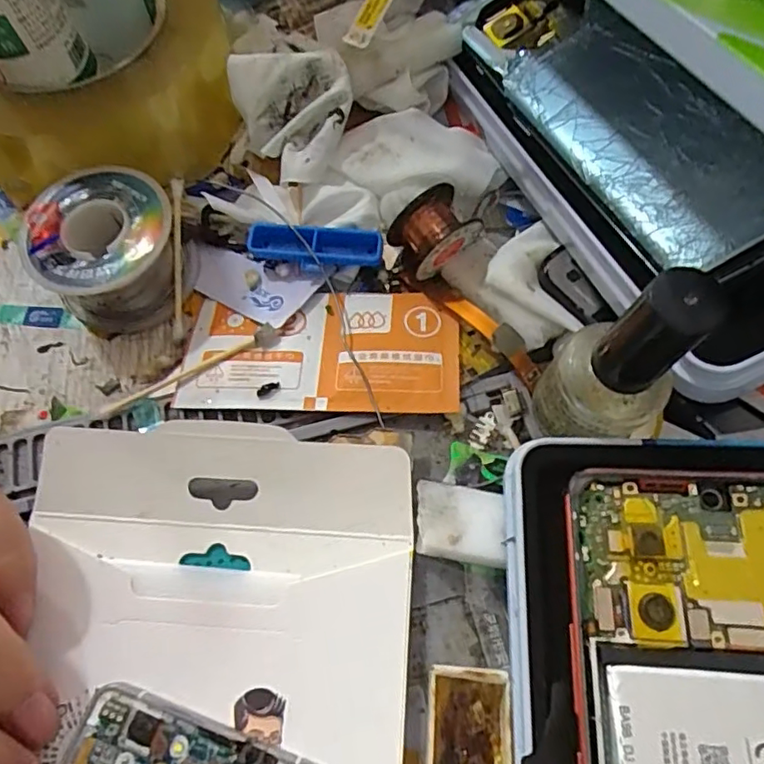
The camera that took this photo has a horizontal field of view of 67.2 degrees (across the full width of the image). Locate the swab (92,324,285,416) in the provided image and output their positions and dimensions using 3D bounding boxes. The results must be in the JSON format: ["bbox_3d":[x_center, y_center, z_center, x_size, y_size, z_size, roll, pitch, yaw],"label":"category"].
[{"bbox_3d":[-0.069,-0.004,0.207,0.068,0.004,0.009,-24,68,-8],"label":"swab"}]

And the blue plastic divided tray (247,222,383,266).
[{"bbox_3d":[-0.026,-0.051,0.221,0.050,0.012,0.015,10,68,6],"label":"blue plastic divided tray"}]

